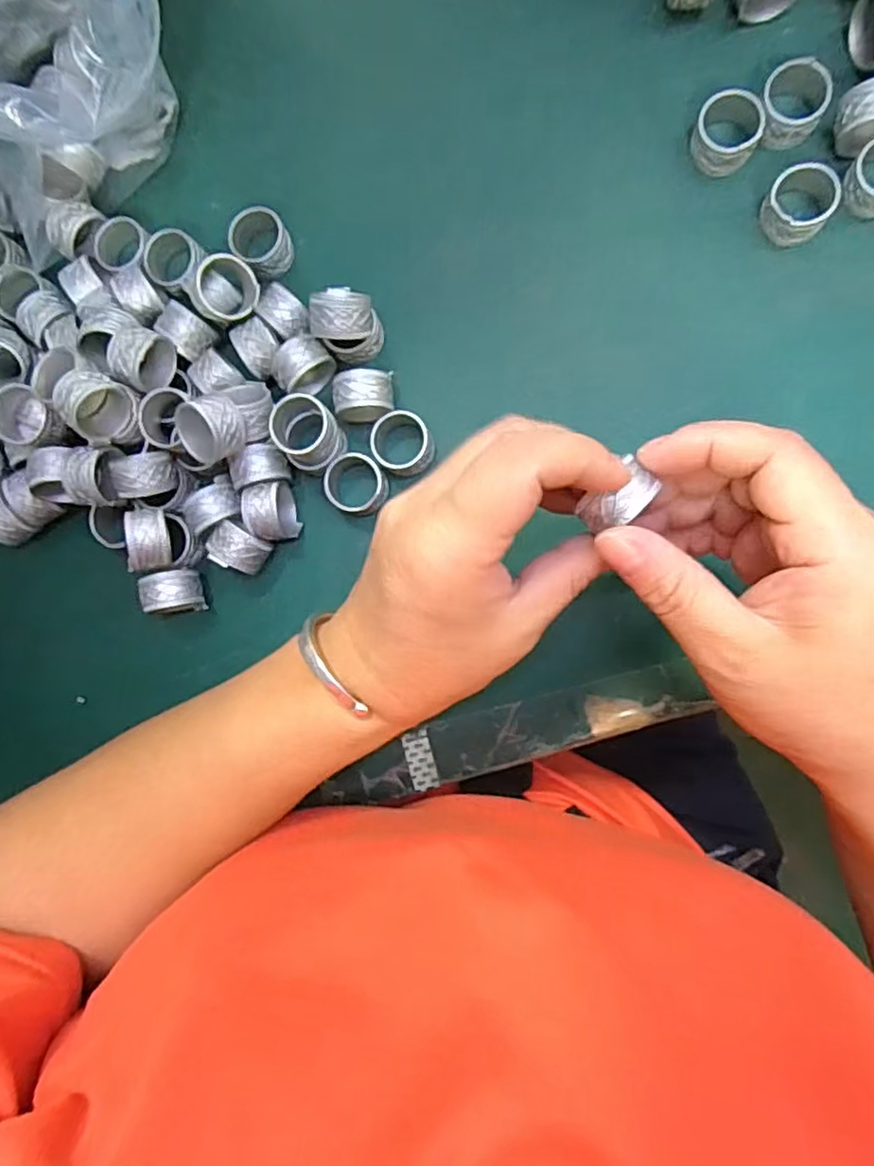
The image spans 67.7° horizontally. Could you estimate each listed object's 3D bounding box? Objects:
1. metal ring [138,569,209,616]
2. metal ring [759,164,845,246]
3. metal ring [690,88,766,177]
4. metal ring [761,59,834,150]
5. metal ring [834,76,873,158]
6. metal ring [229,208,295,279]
[{"bbox_3d":[-0.126,0.004,0.315,0.024,0.026,0.021,-4,88,8],"label":"metal ring"},{"bbox_3d":[0.158,-0.165,0.284,0.027,0.016,0.028,0,88,8],"label":"metal ring"},{"bbox_3d":[0.128,-0.198,0.287,0.028,0.018,0.027,0,88,8],"label":"metal ring"},{"bbox_3d":[0.155,-0.208,0.284,0.026,0.015,0.030,10,90,8],"label":"metal ring"},{"bbox_3d":[0.182,-0.197,0.275,0.025,0.023,0.020,-1,88,8],"label":"metal ring"},{"bbox_3d":[-0.084,-0.164,0.317,0.029,0.019,0.026,42,94,7],"label":"metal ring"}]

